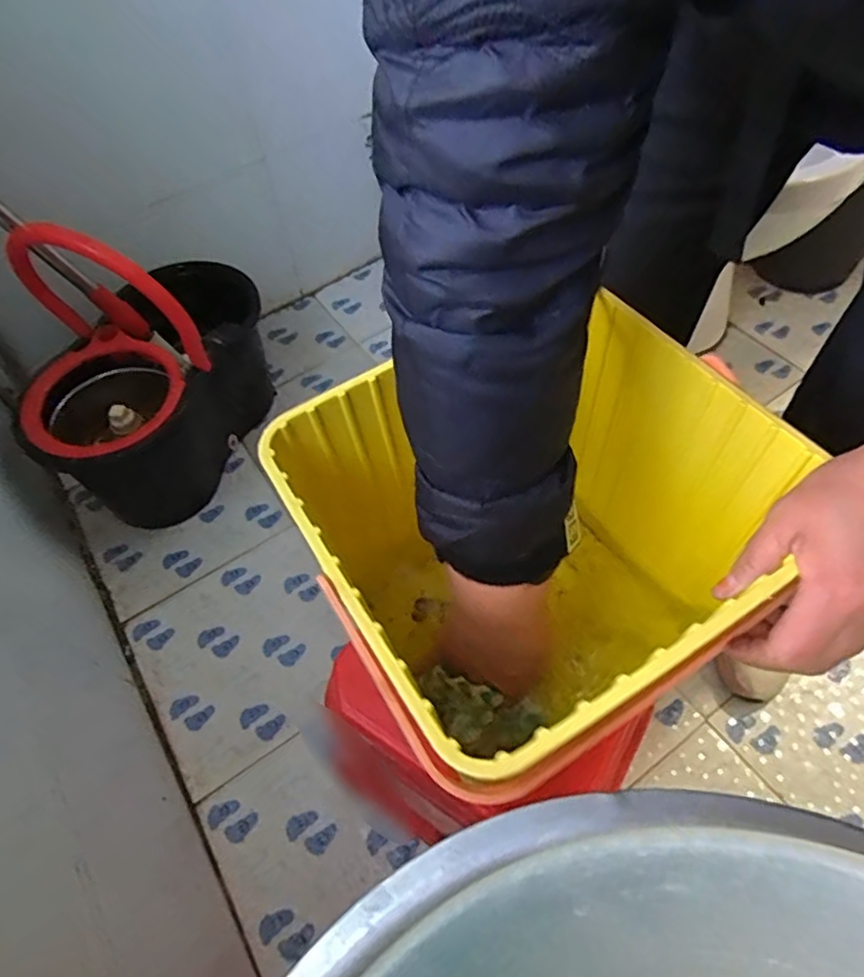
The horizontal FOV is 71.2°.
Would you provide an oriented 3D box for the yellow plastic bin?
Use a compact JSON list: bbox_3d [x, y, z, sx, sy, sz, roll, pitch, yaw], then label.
[{"bbox_3d":[0.069,0.054,0.436,0.258,0.242,0.239,-29,59,-14],"label":"yellow plastic bin"}]

